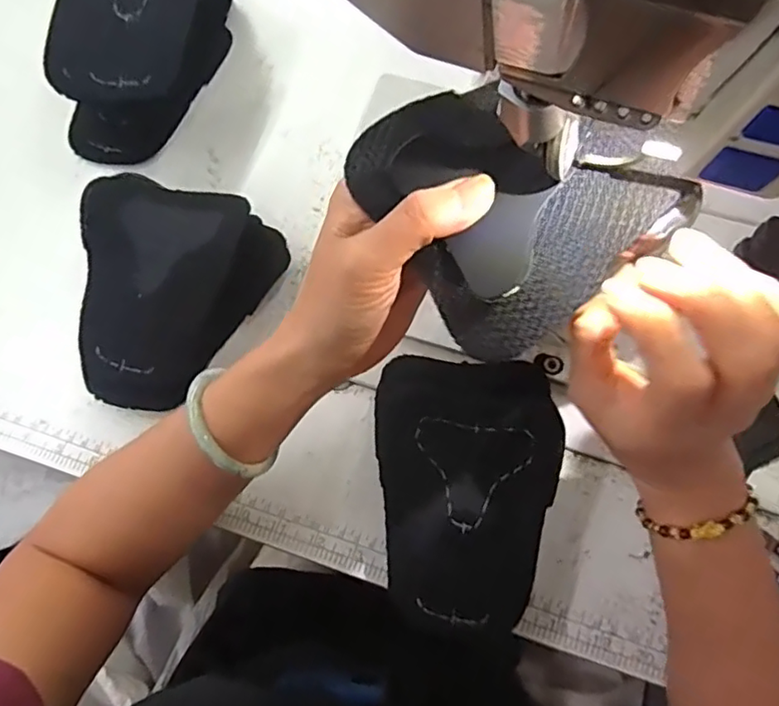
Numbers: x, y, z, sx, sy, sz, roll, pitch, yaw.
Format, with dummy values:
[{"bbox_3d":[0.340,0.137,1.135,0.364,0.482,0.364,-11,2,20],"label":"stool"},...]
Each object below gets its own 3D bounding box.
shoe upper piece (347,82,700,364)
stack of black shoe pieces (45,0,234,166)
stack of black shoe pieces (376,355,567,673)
[{"bbox_3d":[0.043,-0.060,0.231,0.091,0.032,0.100,-41,77,-11],"label":"shoe upper piece"},{"bbox_3d":[-0.184,-0.227,0.443,0.104,0.076,0.150,7,74,5],"label":"stack of black shoe pieces"},{"bbox_3d":[0.042,0.091,0.355,0.108,0.042,0.164,9,73,4],"label":"stack of black shoe pieces"}]

